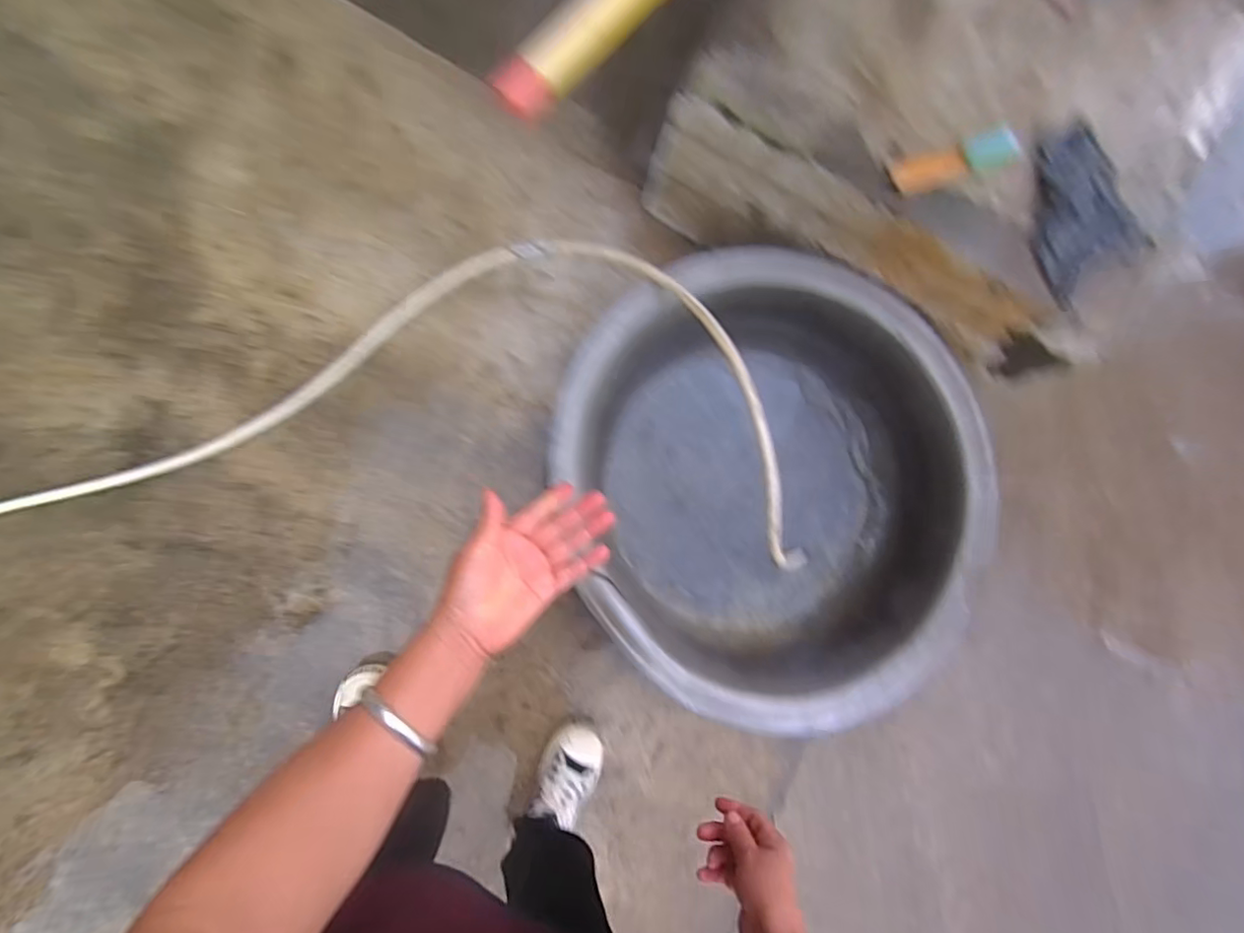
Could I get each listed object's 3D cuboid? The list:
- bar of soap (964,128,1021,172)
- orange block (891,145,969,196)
[{"bbox_3d":[0.556,-0.476,0.857,0.077,0.018,0.052,-18,87,-9],"label":"bar of soap"},{"bbox_3d":[0.466,-0.445,0.854,0.112,0.013,0.051,-15,86,-9],"label":"orange block"}]

